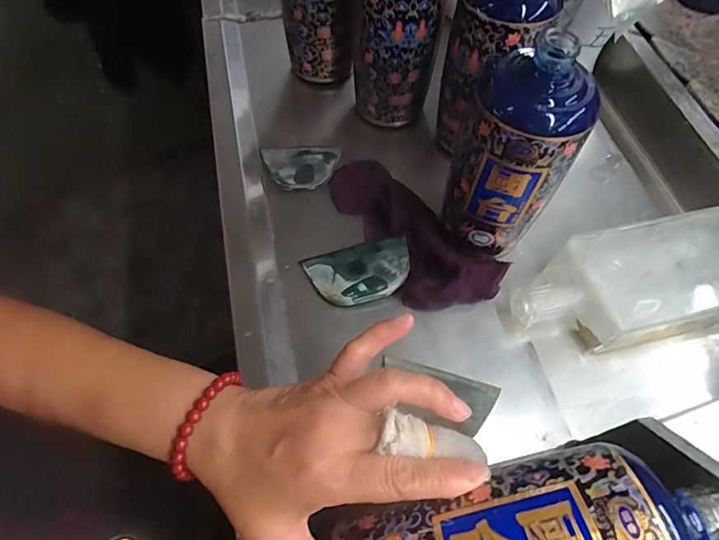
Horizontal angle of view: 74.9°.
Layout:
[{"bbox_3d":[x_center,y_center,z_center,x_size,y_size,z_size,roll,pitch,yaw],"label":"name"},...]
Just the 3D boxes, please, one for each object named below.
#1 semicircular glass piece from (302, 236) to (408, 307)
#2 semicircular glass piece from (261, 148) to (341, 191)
[{"bbox_3d":[0.001,0.001,0.406,0.091,0.004,0.060,-14,62,-6],"label":"semicircular glass piece"},{"bbox_3d":[-0.061,-0.103,0.474,0.078,0.007,0.053,2,61,3],"label":"semicircular glass piece"}]

